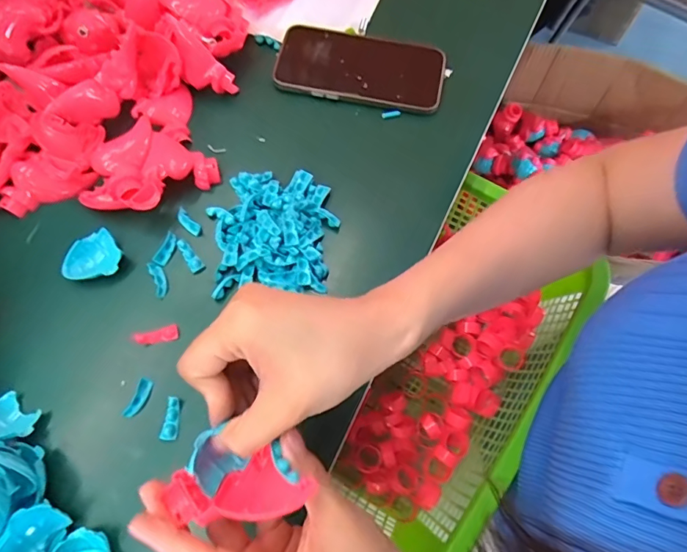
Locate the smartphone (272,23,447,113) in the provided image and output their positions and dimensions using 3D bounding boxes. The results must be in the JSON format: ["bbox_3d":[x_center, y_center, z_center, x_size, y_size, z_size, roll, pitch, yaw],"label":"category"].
[{"bbox_3d":[0.017,-0.202,0.453,0.157,0.014,0.082,9,68,3],"label":"smartphone"}]

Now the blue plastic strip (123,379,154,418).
[{"bbox_3d":[-0.148,0.089,0.342,0.012,0.004,0.028,20,69,7],"label":"blue plastic strip"}]

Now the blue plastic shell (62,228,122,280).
[{"bbox_3d":[-0.199,-0.012,0.375,0.043,0.017,0.038,-27,71,-11],"label":"blue plastic shell"}]

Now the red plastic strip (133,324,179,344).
[{"bbox_3d":[-0.142,0.045,0.359,0.032,0.009,0.012,-11,68,-5],"label":"red plastic strip"}]

